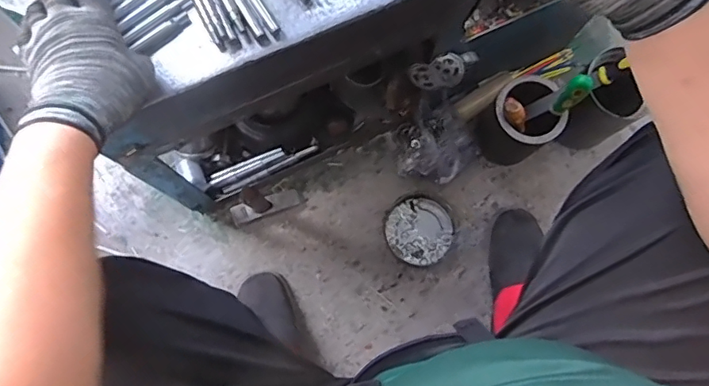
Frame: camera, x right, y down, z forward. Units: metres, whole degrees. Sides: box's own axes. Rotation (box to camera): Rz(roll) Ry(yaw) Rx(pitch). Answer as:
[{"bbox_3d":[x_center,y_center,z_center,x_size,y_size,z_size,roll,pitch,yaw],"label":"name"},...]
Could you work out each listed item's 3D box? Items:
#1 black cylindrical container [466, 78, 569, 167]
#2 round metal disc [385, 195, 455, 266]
[{"bbox_3d":[0.275,-0.116,0.883,0.101,0.176,0.105,0,78,-1],"label":"black cylindrical container"},{"bbox_3d":[0.115,0.067,0.925,0.112,0.009,0.116,0,78,-1],"label":"round metal disc"}]

